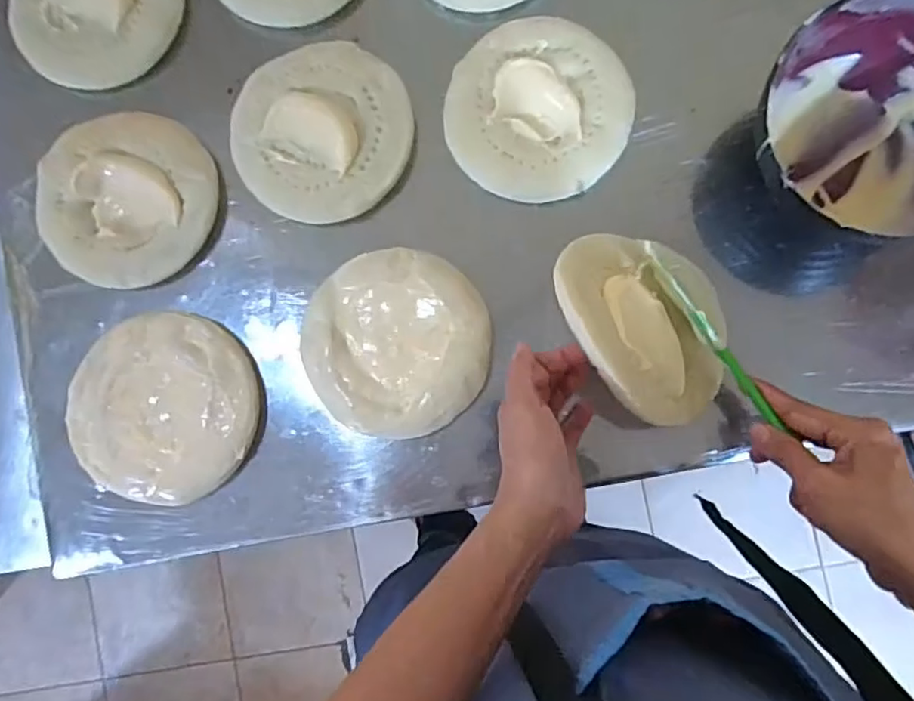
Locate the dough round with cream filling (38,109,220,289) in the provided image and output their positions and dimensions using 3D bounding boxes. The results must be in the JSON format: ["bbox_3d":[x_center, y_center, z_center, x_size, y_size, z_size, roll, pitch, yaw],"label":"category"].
[{"bbox_3d":[-0.275,-0.127,0.497,0.144,0.023,0.142,0,90,4],"label":"dough round with cream filling"}]

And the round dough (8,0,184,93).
[{"bbox_3d":[-0.306,-0.297,0.512,0.131,0.014,0.147,38,92,3],"label":"round dough"}]

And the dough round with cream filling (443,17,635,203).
[{"bbox_3d":[0.065,-0.191,0.479,0.140,0.015,0.141,0,90,4],"label":"dough round with cream filling"}]

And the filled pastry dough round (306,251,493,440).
[{"bbox_3d":[-0.048,-0.006,0.482,0.144,0.026,0.140,0,90,4],"label":"filled pastry dough round"}]

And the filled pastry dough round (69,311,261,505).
[{"bbox_3d":[-0.236,0.046,0.489,0.143,0.022,0.148,12,91,4],"label":"filled pastry dough round"}]

